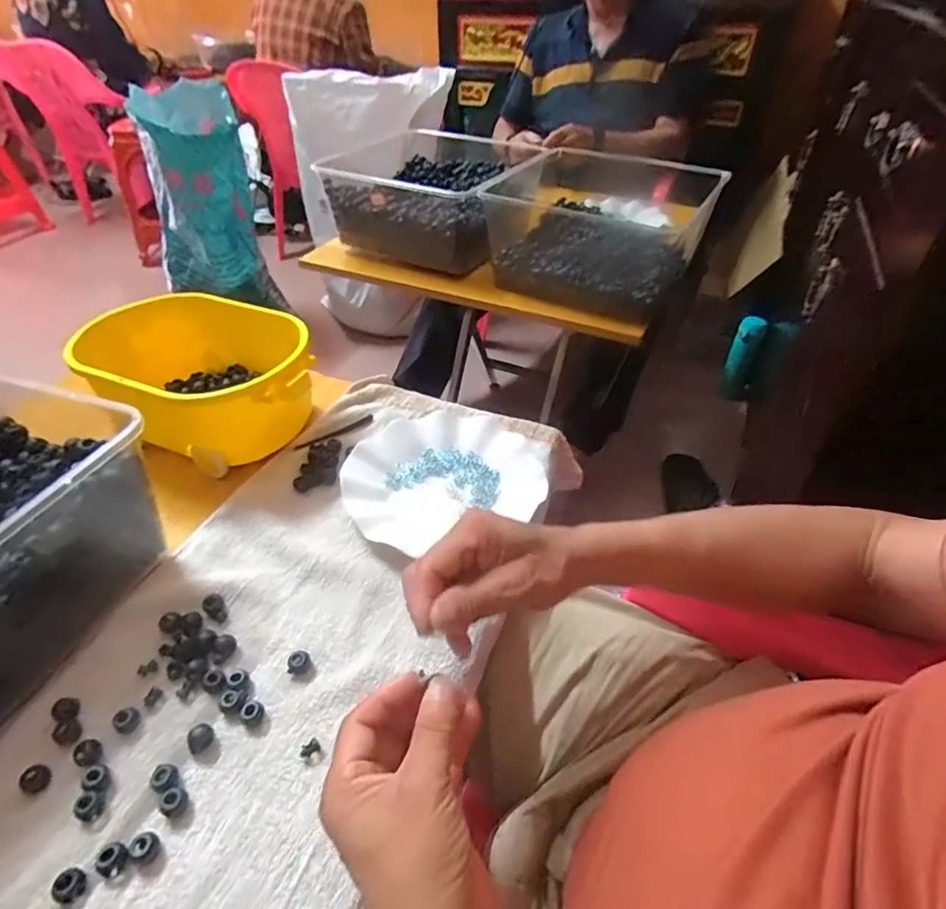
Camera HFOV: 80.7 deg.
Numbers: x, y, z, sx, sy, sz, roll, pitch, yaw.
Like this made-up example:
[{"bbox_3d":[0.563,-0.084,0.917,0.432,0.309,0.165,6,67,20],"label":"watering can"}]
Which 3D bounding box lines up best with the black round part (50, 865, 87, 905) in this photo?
[{"bbox_3d":[-0.223,0.236,0.306,0.016,0.013,0.015,1,39,-1],"label":"black round part"}]

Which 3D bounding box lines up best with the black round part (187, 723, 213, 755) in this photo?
[{"bbox_3d":[-0.177,0.184,0.361,0.015,0.011,0.012,-30,48,-32],"label":"black round part"}]

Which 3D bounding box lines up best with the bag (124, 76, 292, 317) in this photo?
[{"bbox_3d":[-0.707,-0.638,1.500,0.284,0.545,0.297,-18,43,-22],"label":"bag"}]

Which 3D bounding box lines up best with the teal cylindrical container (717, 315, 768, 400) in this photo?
[{"bbox_3d":[0.602,-0.214,1.250,0.061,0.192,0.058,20,9,21],"label":"teal cylindrical container"}]

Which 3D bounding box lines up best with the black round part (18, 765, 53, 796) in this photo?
[{"bbox_3d":[-0.273,0.202,0.347,0.016,0.007,0.016,1,39,-1],"label":"black round part"}]

